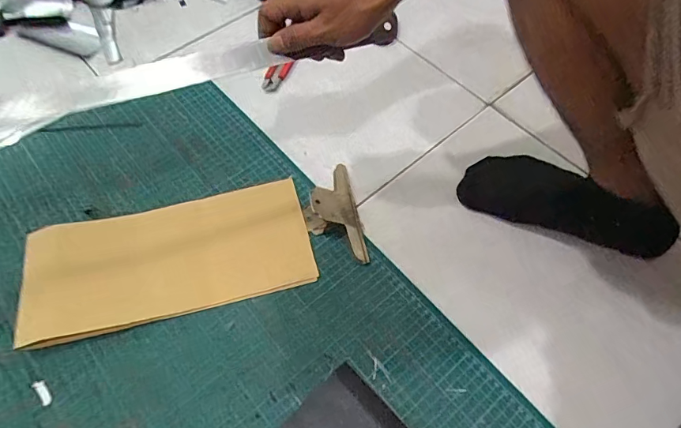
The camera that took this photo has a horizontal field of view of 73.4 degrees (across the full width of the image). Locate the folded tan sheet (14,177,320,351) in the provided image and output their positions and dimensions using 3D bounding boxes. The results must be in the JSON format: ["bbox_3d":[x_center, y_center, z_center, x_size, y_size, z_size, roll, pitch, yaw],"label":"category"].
[{"bbox_3d":[-0.192,0.045,0.521,0.308,0.024,0.140,-13,61,-9],"label":"folded tan sheet"}]

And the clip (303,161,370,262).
[{"bbox_3d":[-0.010,-0.006,0.553,0.063,0.035,0.135,-9,60,-7],"label":"clip"}]

